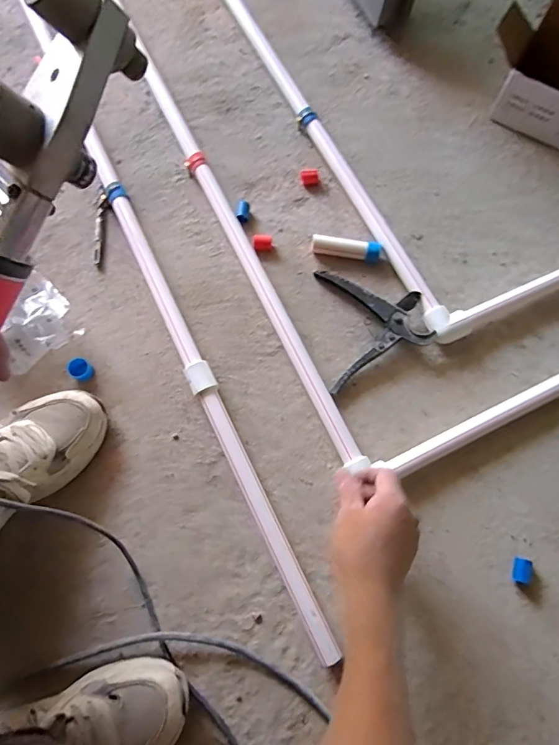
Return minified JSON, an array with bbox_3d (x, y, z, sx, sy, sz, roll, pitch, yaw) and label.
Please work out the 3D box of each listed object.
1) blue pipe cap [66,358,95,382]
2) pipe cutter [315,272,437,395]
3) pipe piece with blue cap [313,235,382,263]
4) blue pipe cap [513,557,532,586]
[{"bbox_3d":[-0.276,-0.003,0.606,0.029,0.019,0.028,0,74,1],"label":"blue pipe cap"},{"bbox_3d":[0.134,-0.064,0.613,0.142,0.032,0.176,-3,74,0],"label":"pipe cutter"},{"bbox_3d":[0.098,-0.182,0.642,0.098,0.024,0.023,14,75,4],"label":"pipe piece with blue cap"},{"bbox_3d":[0.293,0.240,0.527,0.021,0.014,0.030,15,75,5],"label":"blue pipe cap"}]

